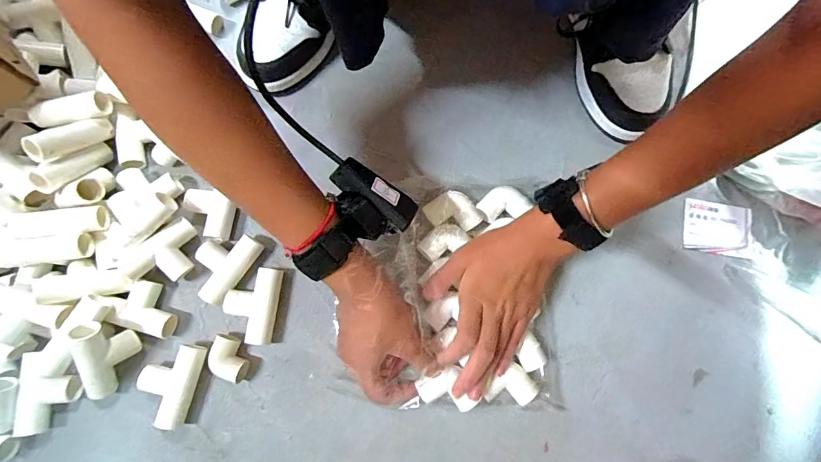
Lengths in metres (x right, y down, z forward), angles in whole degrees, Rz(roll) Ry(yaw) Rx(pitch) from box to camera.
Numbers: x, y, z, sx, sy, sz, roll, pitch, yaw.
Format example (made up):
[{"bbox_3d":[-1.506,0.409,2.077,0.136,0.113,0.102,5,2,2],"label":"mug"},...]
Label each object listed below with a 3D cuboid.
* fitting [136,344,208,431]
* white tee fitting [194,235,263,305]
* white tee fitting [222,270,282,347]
[{"bbox_3d":[-0.224,0.142,0.386,0.047,0.023,0.072,13,77,2],"label":"fitting"},{"bbox_3d":[-0.185,0.034,0.410,0.047,0.024,0.071,30,79,6],"label":"white tee fitting"},{"bbox_3d":[-0.151,0.071,0.399,0.046,0.021,0.070,7,77,1],"label":"white tee fitting"}]

